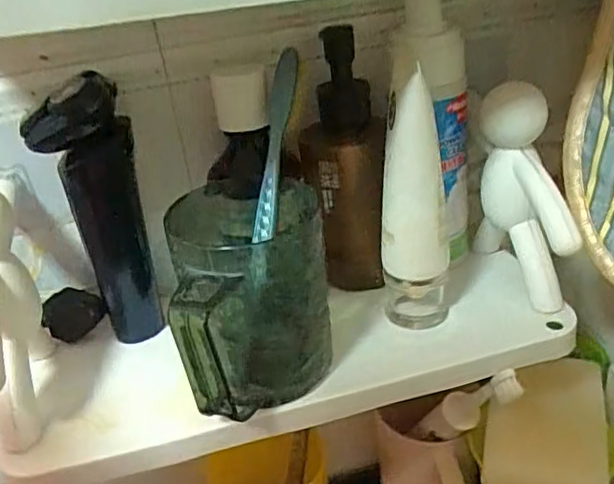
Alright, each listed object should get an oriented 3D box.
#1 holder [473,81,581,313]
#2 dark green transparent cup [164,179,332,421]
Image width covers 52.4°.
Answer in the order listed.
[{"bbox_3d":[0.126,-0.026,0.364,0.050,0.122,0.073,-1,31,10],"label":"holder"},{"bbox_3d":[-0.026,0.028,0.327,0.074,0.104,0.106,-7,31,0],"label":"dark green transparent cup"}]

